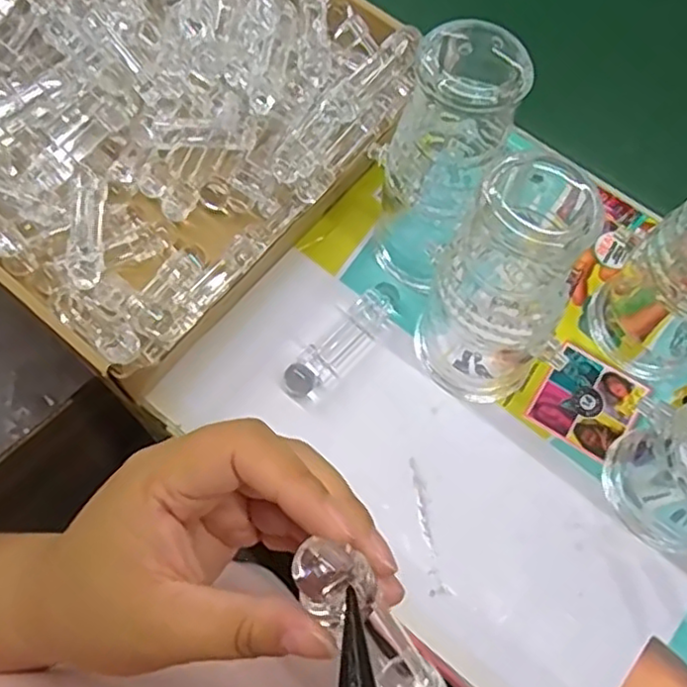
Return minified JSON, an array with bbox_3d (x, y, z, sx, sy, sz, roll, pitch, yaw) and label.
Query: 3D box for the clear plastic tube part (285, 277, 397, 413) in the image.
[{"bbox_3d":[0.001,-0.001,0.431,0.027,0.017,0.095,39,73,15],"label":"clear plastic tube part"}]

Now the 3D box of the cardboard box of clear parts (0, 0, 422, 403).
[{"bbox_3d":[-0.131,-0.157,0.462,0.274,0.074,0.301,37,72,14],"label":"cardboard box of clear parts"}]

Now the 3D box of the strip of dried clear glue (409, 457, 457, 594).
[{"bbox_3d":[0.049,0.110,0.399,0.012,0.004,0.080,-12,68,-5],"label":"strip of dried clear glue"}]

